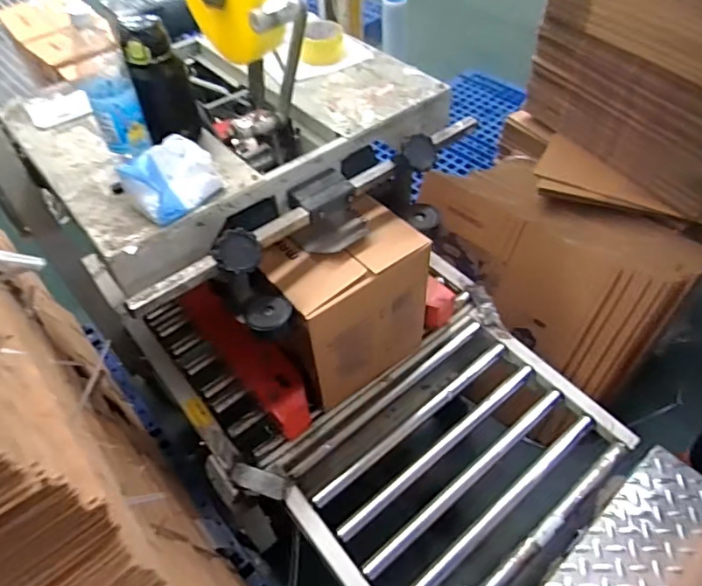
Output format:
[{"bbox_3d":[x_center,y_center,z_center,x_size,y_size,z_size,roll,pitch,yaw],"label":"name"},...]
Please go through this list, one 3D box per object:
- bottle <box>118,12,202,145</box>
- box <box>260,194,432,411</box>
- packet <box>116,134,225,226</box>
[{"bbox_3d":[-0.293,-0.328,0.821,0.078,0.182,0.086,-16,50,-9],"label":"bottle"},{"bbox_3d":[-0.007,0.023,1.018,0.280,0.297,0.181,-34,55,-22],"label":"box"},{"bbox_3d":[-0.257,-0.166,0.767,0.120,0.079,0.069,-34,55,-22],"label":"packet"}]

